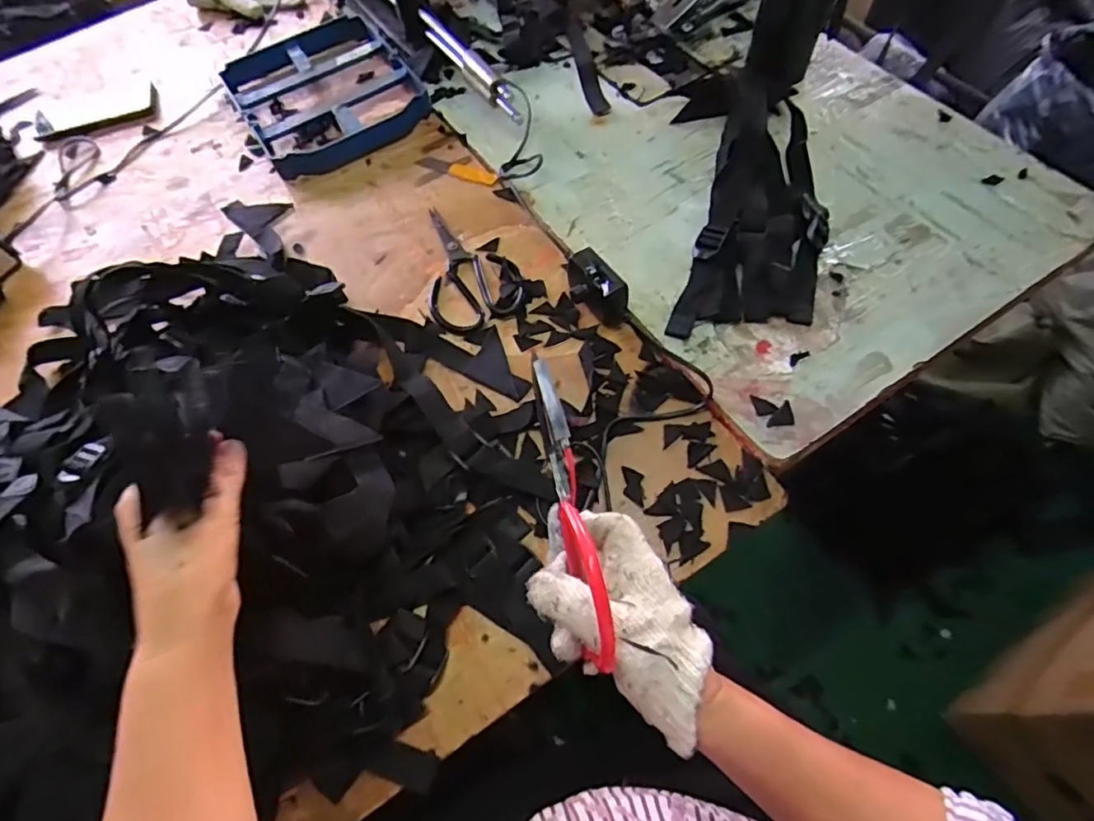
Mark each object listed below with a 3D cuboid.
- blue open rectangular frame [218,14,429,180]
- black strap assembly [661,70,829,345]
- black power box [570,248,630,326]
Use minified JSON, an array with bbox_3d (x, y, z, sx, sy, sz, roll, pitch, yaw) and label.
[{"bbox_3d":[-0.295,-0.422,0.775,0.210,0.036,0.250,-30,65,-11],"label":"blue open rectangular frame"},{"bbox_3d":[0.218,-0.237,0.631,0.152,0.064,0.347,4,63,6],"label":"black strap assembly"},{"bbox_3d":[0.050,-0.125,0.589,0.036,0.039,0.075,-33,66,-12],"label":"black power box"}]

